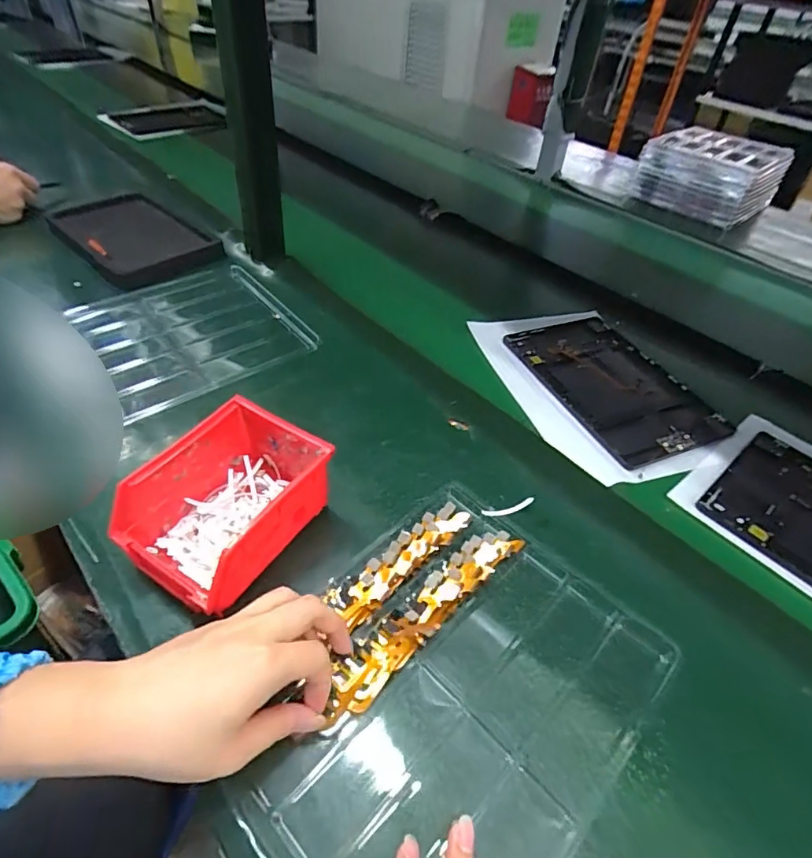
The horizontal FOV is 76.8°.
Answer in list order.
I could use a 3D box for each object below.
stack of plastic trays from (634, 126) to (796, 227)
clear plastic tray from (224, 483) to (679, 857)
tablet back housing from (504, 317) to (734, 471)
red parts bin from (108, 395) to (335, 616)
[{"bbox_3d":[0.677,-0.575,1.137,0.263,0.110,0.305,35,51,28],"label":"stack of plastic trays"},{"bbox_3d":[0.027,0.172,0.346,0.211,0.012,0.268,37,53,27],"label":"clear plastic tray"},{"bbox_3d":[0.240,-0.056,0.602,0.158,0.012,0.235,-14,49,-19],"label":"tablet back housing"},{"bbox_3d":[-0.134,0.052,0.393,0.105,0.069,0.144,28,49,20],"label":"red parts bin"}]

